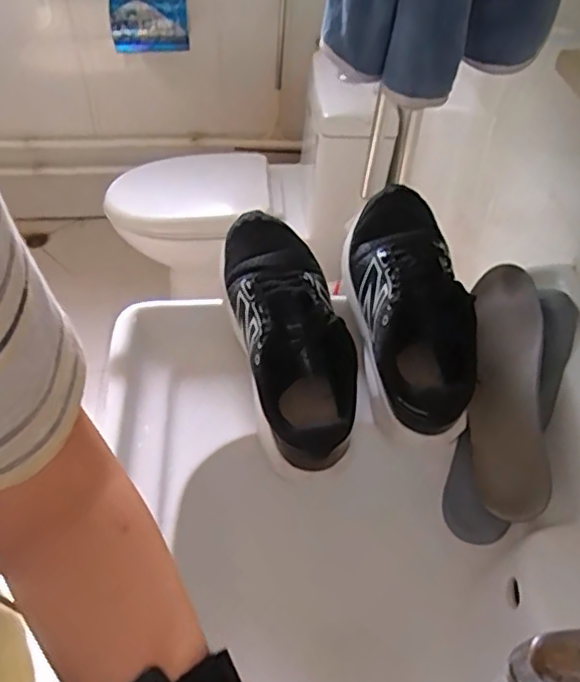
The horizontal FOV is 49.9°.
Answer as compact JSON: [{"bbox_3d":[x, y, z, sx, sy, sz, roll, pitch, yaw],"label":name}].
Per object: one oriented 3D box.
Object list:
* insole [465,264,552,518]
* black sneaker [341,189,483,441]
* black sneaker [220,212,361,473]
[{"bbox_3d":[0.203,0.037,0.587,0.067,0.011,0.259,-10,53,31],"label":"insole"},{"bbox_3d":[0.110,-0.044,0.597,0.096,0.088,0.266,-2,68,-2],"label":"black sneaker"},{"bbox_3d":[-0.001,-0.014,0.579,0.096,0.088,0.261,-12,66,-11],"label":"black sneaker"}]

